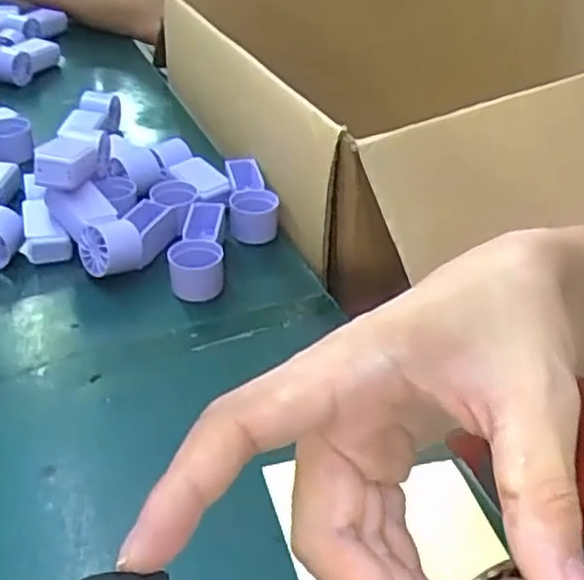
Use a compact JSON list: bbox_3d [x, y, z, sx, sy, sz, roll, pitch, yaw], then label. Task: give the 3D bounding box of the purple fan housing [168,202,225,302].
[{"bbox_3d":[-0.071,-0.032,0.544,0.038,0.030,0.094,-1,38,-5],"label":"purple fan housing"}]

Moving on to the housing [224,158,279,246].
[{"bbox_3d":[-0.035,-0.076,0.598,0.037,0.032,0.096,-3,38,-8],"label":"housing"}]

